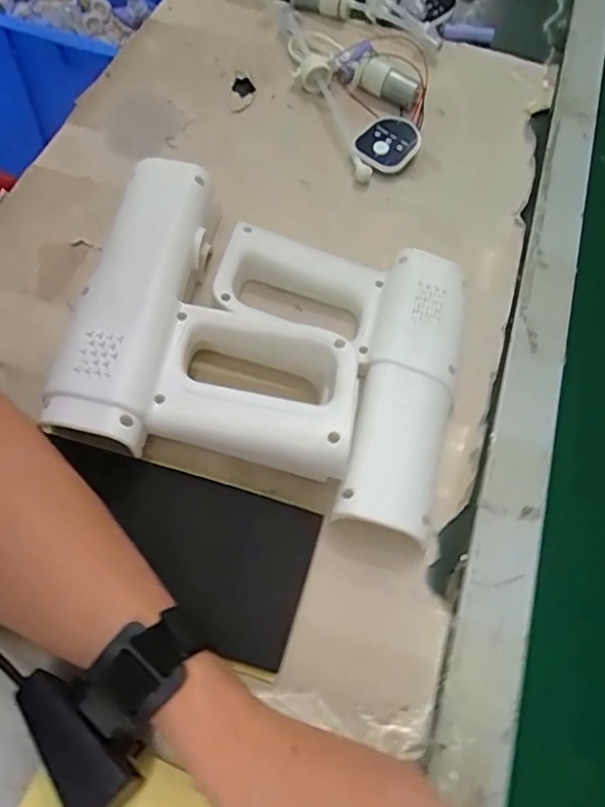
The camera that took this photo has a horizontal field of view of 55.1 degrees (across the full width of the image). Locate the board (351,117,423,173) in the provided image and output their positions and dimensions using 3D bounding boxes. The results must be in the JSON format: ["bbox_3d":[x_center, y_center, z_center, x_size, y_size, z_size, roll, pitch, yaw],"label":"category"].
[{"bbox_3d":[0.076,-0.228,0.504,0.049,0.009,0.069,27,65,10],"label":"board"}]

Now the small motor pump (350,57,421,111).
[{"bbox_3d":[0.078,-0.292,0.526,0.065,0.020,0.025,42,69,14],"label":"small motor pump"}]

